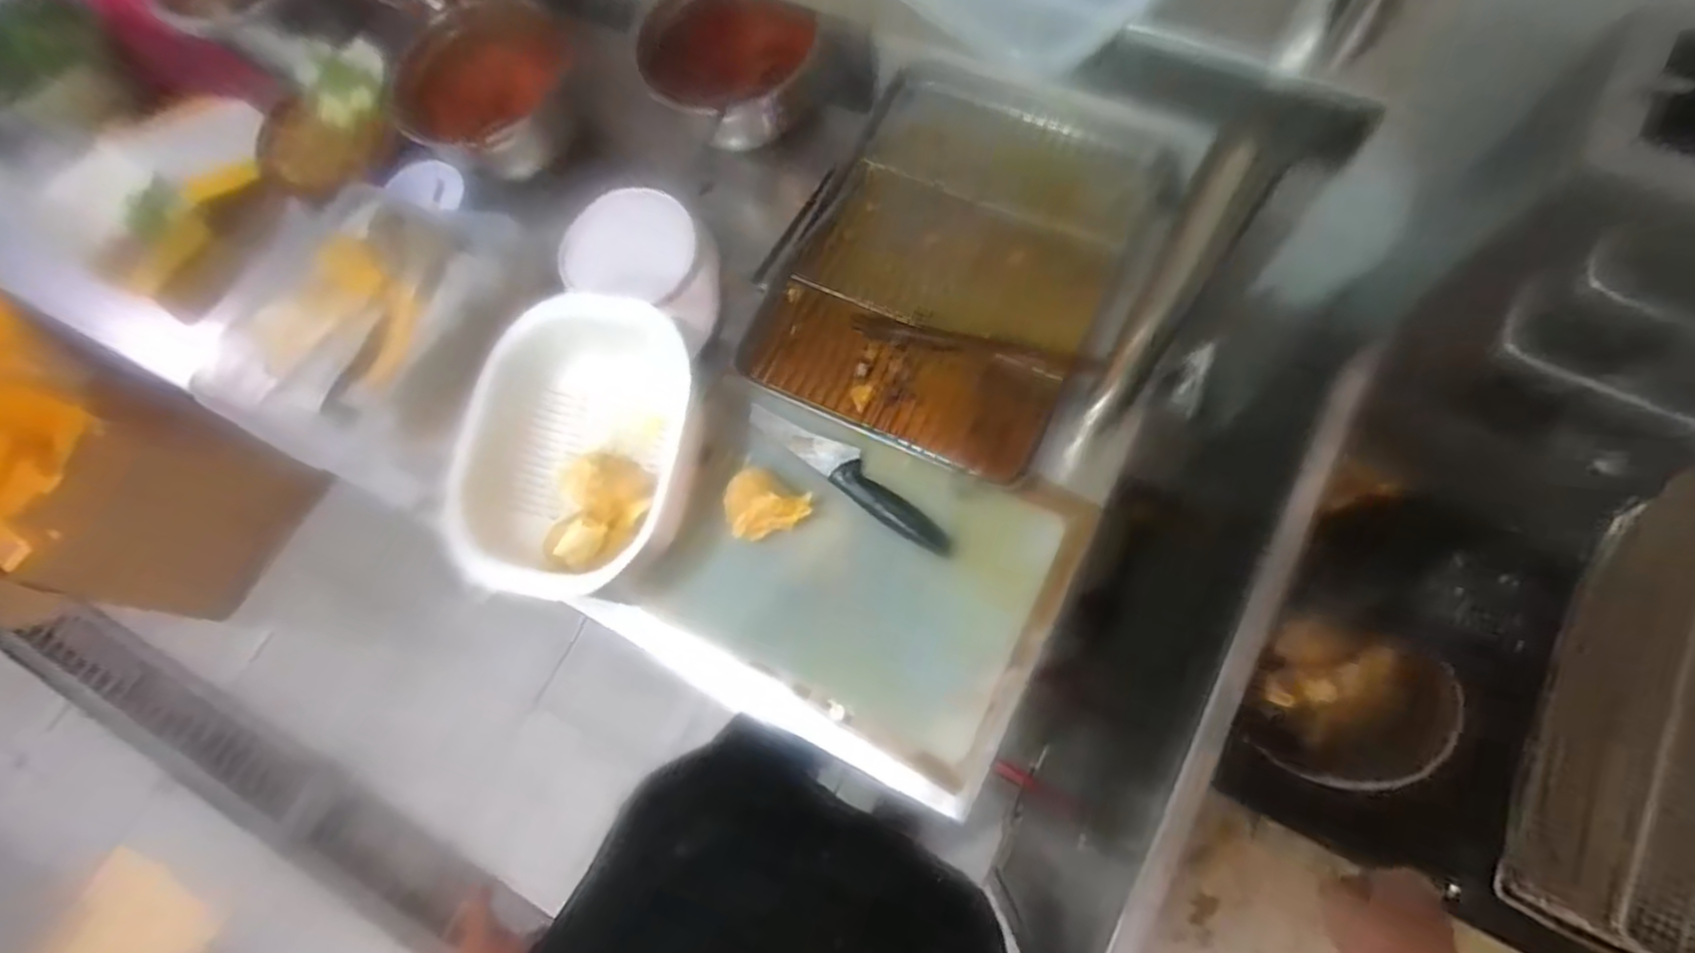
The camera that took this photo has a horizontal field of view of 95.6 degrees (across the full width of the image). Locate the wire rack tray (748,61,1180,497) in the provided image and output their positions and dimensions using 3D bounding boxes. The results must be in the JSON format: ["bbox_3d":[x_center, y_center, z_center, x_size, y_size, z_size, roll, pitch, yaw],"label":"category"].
[{"bbox_3d":[0.112,-0.216,0.762,0.297,0.054,0.403,25,75,12],"label":"wire rack tray"}]

